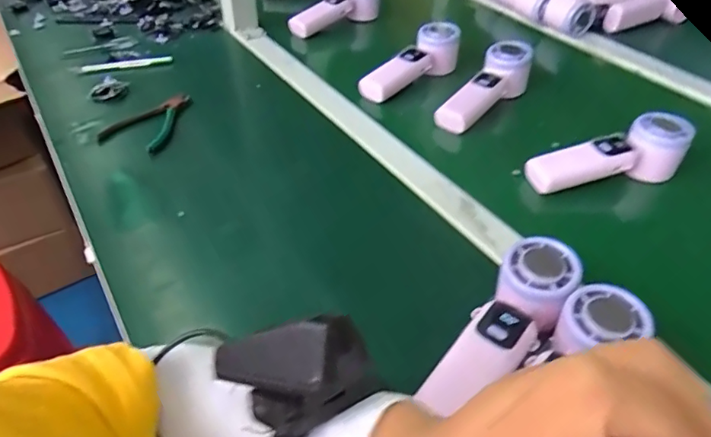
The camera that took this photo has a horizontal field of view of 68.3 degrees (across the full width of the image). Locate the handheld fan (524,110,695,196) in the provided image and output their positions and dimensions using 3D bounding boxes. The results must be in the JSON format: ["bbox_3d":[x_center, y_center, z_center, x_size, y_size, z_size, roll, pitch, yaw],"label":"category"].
[{"bbox_3d":[0.263,-0.063,0.553,0.171,0.068,0.043,-7,42,-9],"label":"handheld fan"}]

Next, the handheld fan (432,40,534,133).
[{"bbox_3d":[0.162,-0.158,0.666,0.055,0.053,0.170,33,67,31],"label":"handheld fan"}]

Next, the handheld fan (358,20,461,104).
[{"bbox_3d":[0.082,-0.211,0.707,0.050,0.054,0.178,32,50,30],"label":"handheld fan"}]

